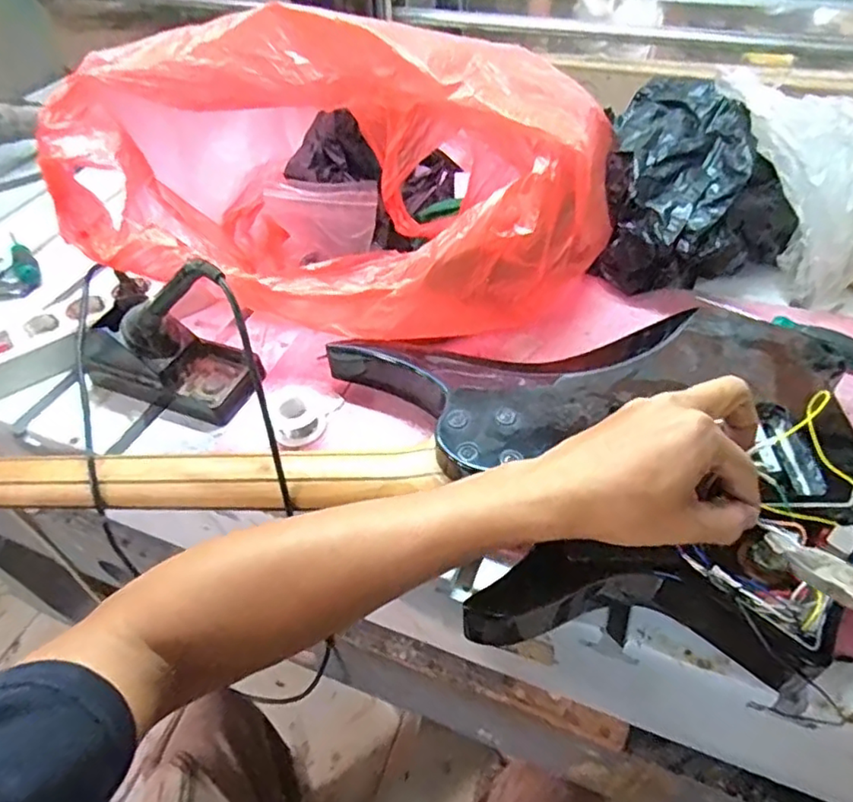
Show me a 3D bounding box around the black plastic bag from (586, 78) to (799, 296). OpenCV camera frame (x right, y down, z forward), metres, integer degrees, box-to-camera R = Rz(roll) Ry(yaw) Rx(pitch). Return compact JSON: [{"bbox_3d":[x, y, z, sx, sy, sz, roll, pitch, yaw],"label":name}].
[{"bbox_3d":[0.262,-0.197,0.593,0.178,0.134,0.186,18,52,19],"label":"black plastic bag"}]

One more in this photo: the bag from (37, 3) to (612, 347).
[{"bbox_3d":[-0.076,-0.206,0.556,0.447,0.238,0.258,6,49,9],"label":"bag"}]

